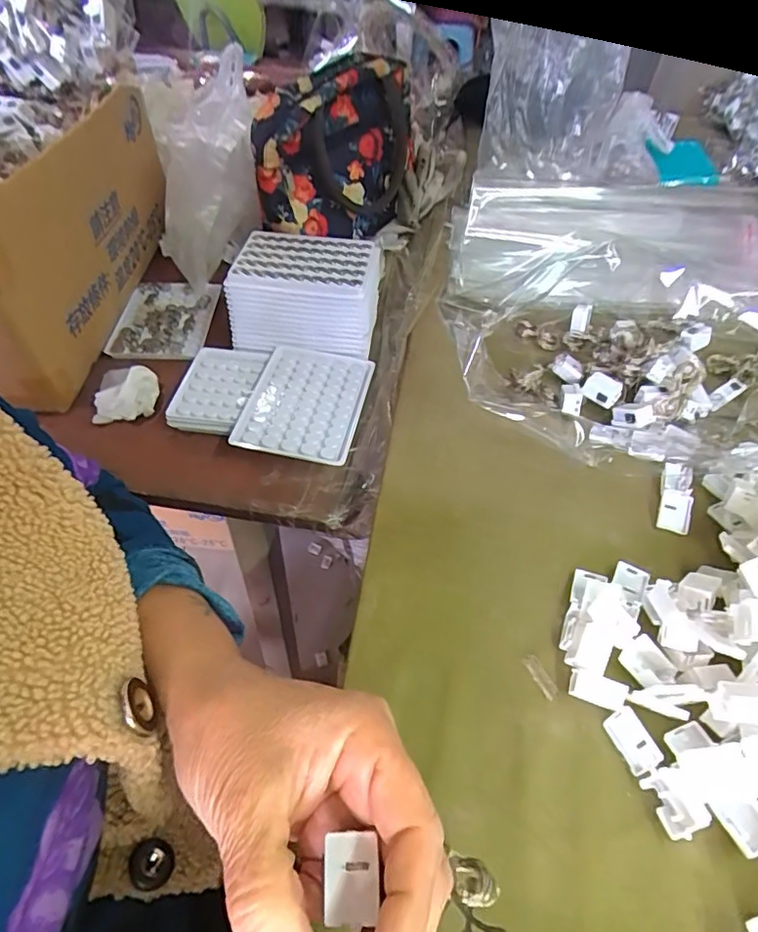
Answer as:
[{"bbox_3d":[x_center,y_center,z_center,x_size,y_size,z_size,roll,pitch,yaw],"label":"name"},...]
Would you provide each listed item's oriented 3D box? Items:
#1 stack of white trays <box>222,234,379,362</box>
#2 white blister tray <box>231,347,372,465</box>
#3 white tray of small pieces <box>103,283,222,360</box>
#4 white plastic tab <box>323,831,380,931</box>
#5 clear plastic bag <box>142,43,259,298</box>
[{"bbox_3d":[-0.068,-0.162,0.522,0.133,0.068,0.102,7,50,4],"label":"stack of white trays"},{"bbox_3d":[-0.063,-0.053,0.464,0.094,0.012,0.121,9,50,7],"label":"white blister tray"},{"bbox_3d":[-0.220,-0.152,0.566,0.090,0.015,0.118,2,49,-1],"label":"white tray of small pieces"},{"bbox_3d":[-0.010,0.142,0.189,0.018,0.004,0.027,-5,64,8],"label":"white plastic tab"},{"bbox_3d":[-0.173,-0.282,0.549,0.107,0.184,0.082,-11,50,-12],"label":"clear plastic bag"}]

